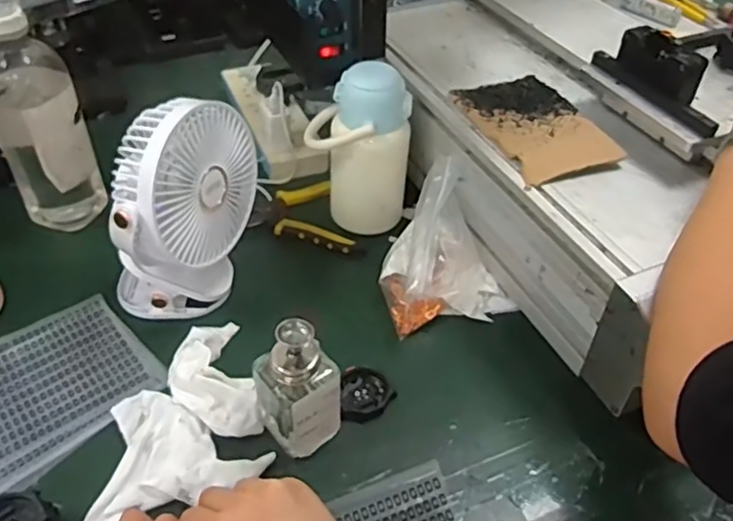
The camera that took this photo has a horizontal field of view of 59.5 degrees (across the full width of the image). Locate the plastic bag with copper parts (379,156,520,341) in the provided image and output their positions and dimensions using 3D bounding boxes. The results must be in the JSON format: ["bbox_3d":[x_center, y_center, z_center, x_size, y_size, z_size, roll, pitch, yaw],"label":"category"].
[{"bbox_3d":[0.073,-0.013,0.634,0.116,0.113,0.115,-11,45,-14],"label":"plastic bag with copper parts"}]

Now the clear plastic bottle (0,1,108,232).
[{"bbox_3d":[-0.330,-0.132,0.650,0.085,0.234,0.072,-19,47,-22],"label":"clear plastic bottle"}]

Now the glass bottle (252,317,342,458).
[{"bbox_3d":[-0.055,0.098,0.504,0.052,0.120,0.054,-26,50,-27],"label":"glass bottle"}]

